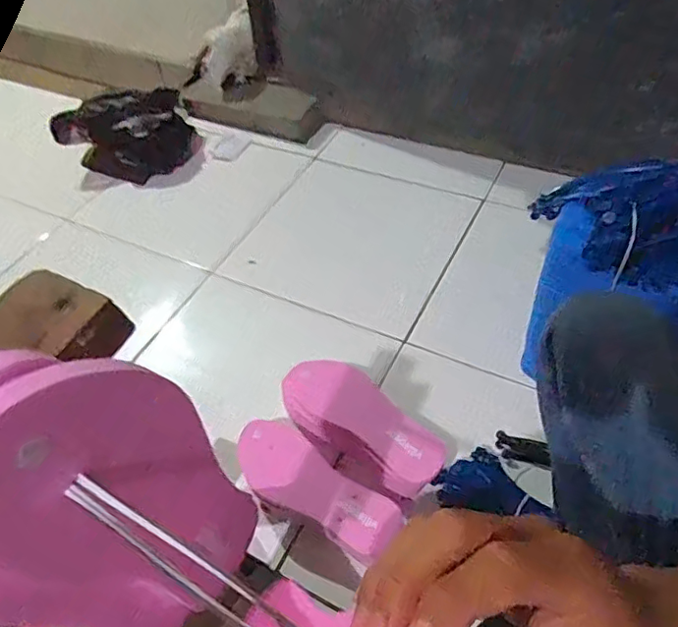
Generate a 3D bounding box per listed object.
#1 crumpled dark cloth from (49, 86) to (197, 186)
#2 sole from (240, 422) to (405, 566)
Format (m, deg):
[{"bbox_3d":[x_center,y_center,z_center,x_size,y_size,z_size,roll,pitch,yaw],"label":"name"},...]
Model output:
[{"bbox_3d":[-0.496,-0.418,1.298,0.290,0.141,0.180,-13,51,-4],"label":"crumpled dark cloth"},{"bbox_3d":[-0.035,0.220,0.709,0.231,0.033,0.093,31,60,27],"label":"sole"}]

